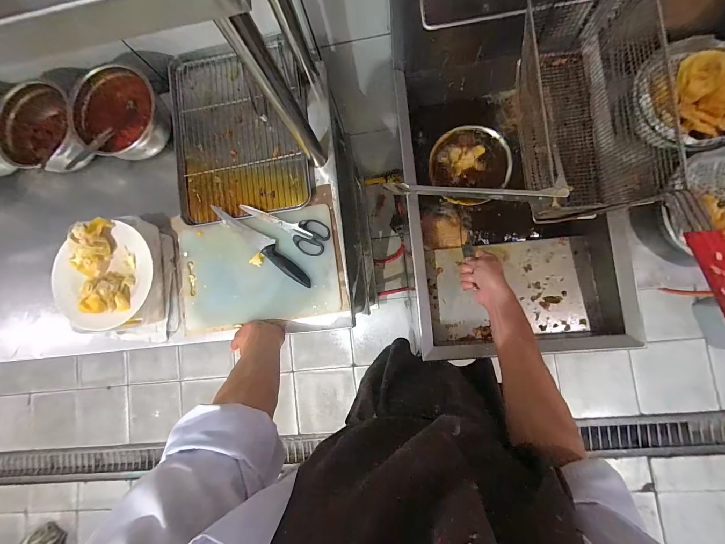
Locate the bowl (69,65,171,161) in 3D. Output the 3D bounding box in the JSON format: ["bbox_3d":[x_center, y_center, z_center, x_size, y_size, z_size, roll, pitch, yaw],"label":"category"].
[{"bbox_3d":[-0.517,-0.332,0.669,0.148,0.112,0.179,36,90,9],"label":"bowl"}]

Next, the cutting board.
[{"bbox_3d":[-0.230,-0.018,0.670,0.372,0.034,0.256,-9,83,6],"label":"cutting board"}]

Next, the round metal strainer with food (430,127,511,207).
[{"bbox_3d":[0.260,-0.260,0.746,0.174,0.043,0.180,-1,84,7],"label":"round metal strainer with food"}]

